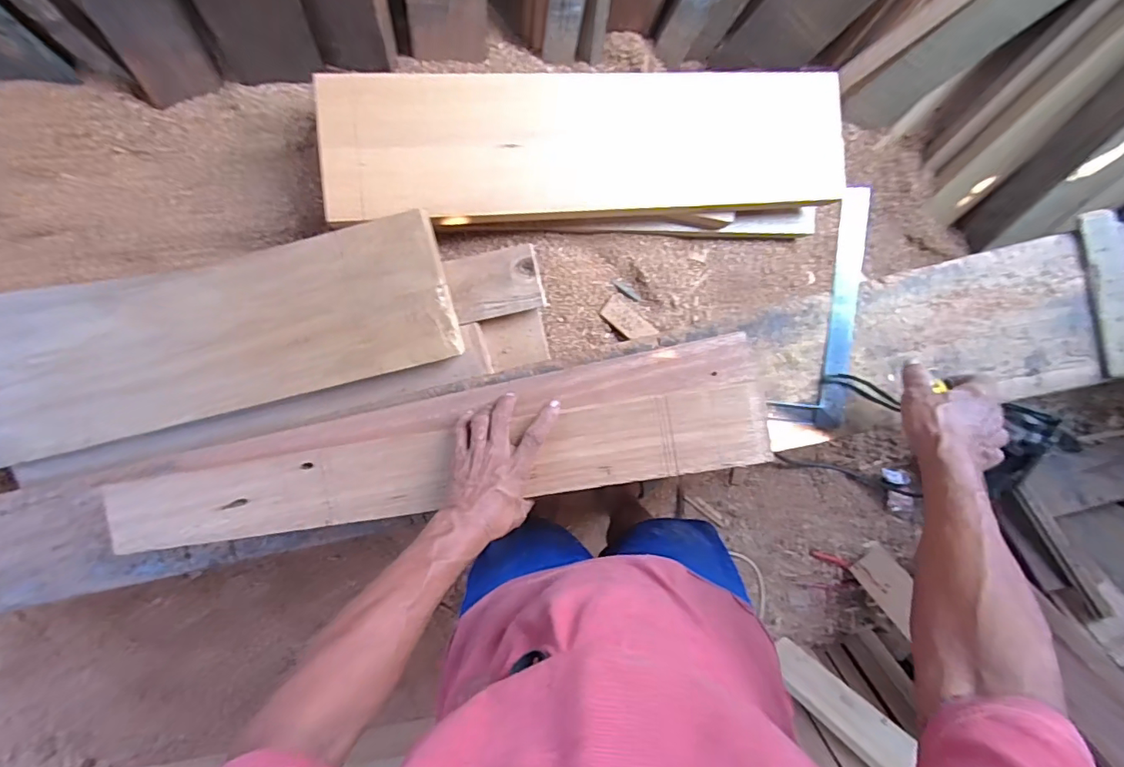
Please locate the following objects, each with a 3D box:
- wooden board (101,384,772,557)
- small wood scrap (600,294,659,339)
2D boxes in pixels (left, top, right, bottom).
[{"bbox_3d":[-0.168,0.106,0.596,0.778,0.033,0.095,-9,95,6],"label":"wooden board"},{"bbox_3d":[0.113,-0.107,0.849,0.091,0.016,0.052,46,67,6],"label":"small wood scrap"}]

